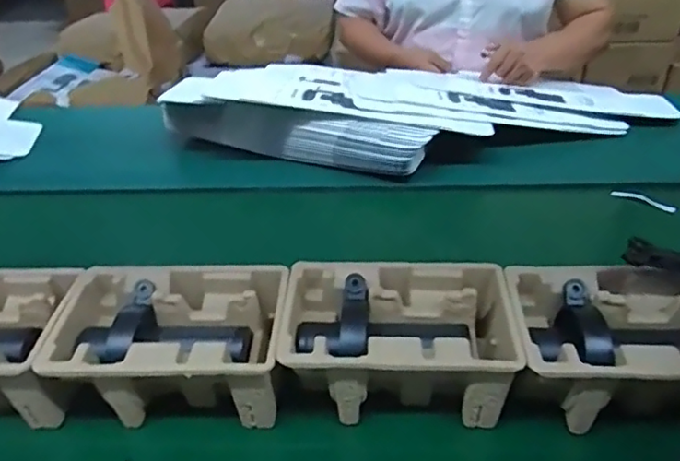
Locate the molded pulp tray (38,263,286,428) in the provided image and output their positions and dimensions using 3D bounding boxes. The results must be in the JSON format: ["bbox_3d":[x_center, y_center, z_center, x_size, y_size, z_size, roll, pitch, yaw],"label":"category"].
[{"bbox_3d":[-0.170,0.126,0.605,0.224,0.113,0.145,0,39,2],"label":"molded pulp tray"}]

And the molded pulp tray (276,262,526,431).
[{"bbox_3d":[0.057,0.117,0.596,0.224,0.110,0.146,1,39,3],"label":"molded pulp tray"}]

